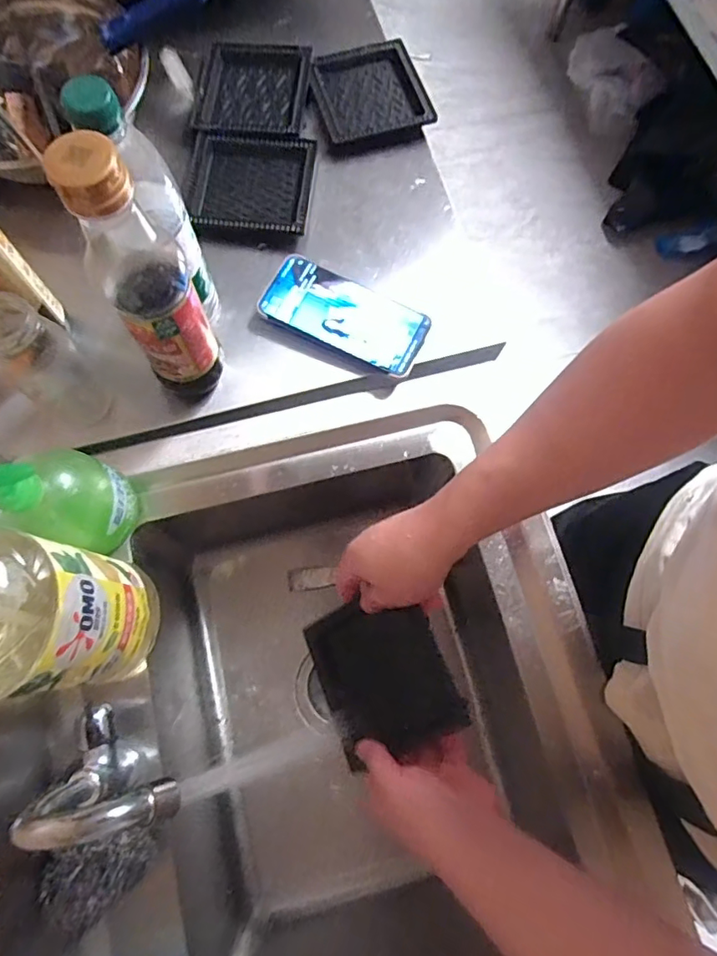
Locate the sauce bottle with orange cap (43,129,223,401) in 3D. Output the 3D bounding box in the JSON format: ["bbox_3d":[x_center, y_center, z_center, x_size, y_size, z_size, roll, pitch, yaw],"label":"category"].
[{"bbox_3d":[-0.150,-0.138,0.410,0.052,0.231,0.063,14,74,2],"label":"sauce bottle with orange cap"}]

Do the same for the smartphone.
[{"bbox_3d":[-0.013,-0.165,0.543,0.163,0.012,0.073,27,74,6],"label":"smartphone"}]

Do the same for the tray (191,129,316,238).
[{"bbox_3d":[-0.117,-0.318,0.593,0.127,0.022,0.120,3,73,-1],"label":"tray"}]

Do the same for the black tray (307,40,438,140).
[{"bbox_3d":[0.013,-0.455,0.640,0.128,0.020,0.123,-15,75,-6],"label":"black tray"}]

